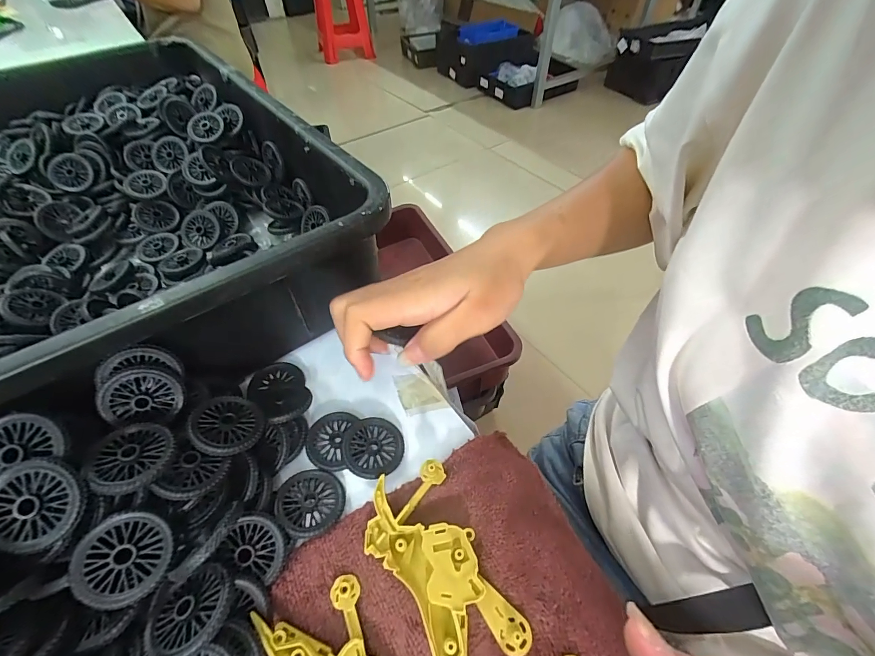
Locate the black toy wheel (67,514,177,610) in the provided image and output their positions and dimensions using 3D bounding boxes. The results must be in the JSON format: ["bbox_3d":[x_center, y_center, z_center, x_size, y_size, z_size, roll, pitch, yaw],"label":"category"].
[{"bbox_3d":[-0.142,0.104,0.170,0.036,0.004,0.036,11,61,-20],"label":"black toy wheel"}]

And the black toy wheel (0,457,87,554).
[{"bbox_3d":[-0.177,0.077,0.165,0.037,0.004,0.037,3,77,-12],"label":"black toy wheel"}]

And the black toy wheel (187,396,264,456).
[{"bbox_3d":[-0.120,0.055,0.216,0.035,0.004,0.037,19,38,-16],"label":"black toy wheel"}]

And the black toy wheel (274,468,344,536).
[{"bbox_3d":[-0.073,0.101,0.219,0.036,0.006,0.037,9,39,-8],"label":"black toy wheel"}]

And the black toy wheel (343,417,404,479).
[{"bbox_3d":[-0.040,0.076,0.240,0.036,0.007,0.037,0,51,0],"label":"black toy wheel"}]

